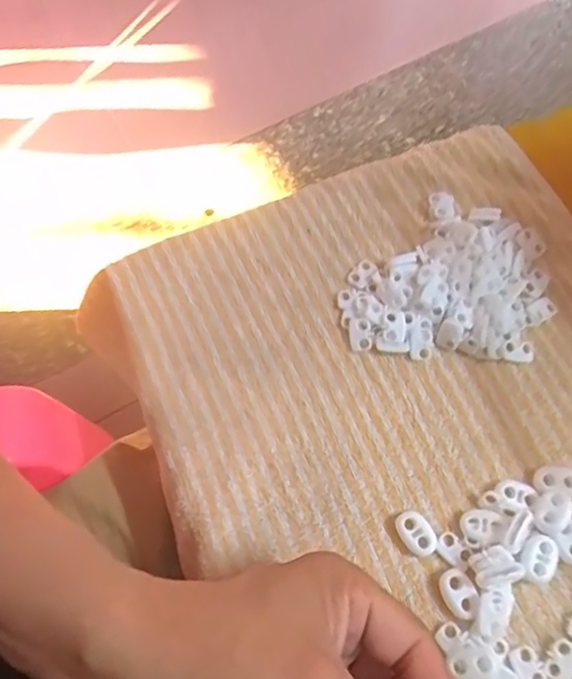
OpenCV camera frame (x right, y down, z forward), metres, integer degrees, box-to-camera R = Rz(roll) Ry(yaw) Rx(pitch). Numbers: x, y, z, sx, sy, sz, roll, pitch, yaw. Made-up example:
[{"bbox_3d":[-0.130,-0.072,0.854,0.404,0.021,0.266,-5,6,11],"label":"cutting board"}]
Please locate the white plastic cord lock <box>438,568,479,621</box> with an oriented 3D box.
[{"bbox_3d":[0.082,0.120,0.266,0.015,0.005,0.022,-29,71,-11],"label":"white plastic cord lock"}]

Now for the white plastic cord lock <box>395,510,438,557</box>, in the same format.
[{"bbox_3d":[0.064,0.096,0.278,0.015,0.007,0.022,-29,71,-10],"label":"white plastic cord lock"}]

